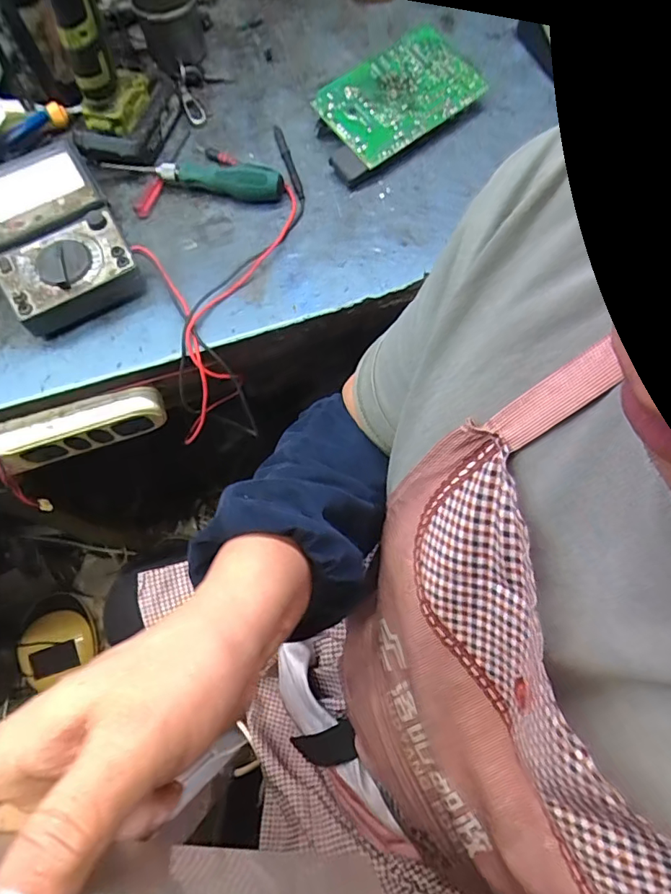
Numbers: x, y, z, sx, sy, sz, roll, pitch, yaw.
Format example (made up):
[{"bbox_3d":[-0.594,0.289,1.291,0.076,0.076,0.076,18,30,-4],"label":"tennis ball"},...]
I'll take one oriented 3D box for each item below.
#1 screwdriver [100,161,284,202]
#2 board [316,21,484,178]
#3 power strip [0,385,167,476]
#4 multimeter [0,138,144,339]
[{"bbox_3d":[-0.136,-0.267,0.494,0.174,0.029,0.033,14,70,6],"label":"screwdriver"},{"bbox_3d":[0.055,-0.350,0.520,0.182,0.036,0.100,-37,73,-12],"label":"board"},{"bbox_3d":[-0.244,-0.015,0.473,0.169,0.057,0.027,-20,70,-7],"label":"power strip"},{"bbox_3d":[-0.254,-0.190,0.456,0.112,0.043,0.175,-29,71,-10],"label":"multimeter"}]

